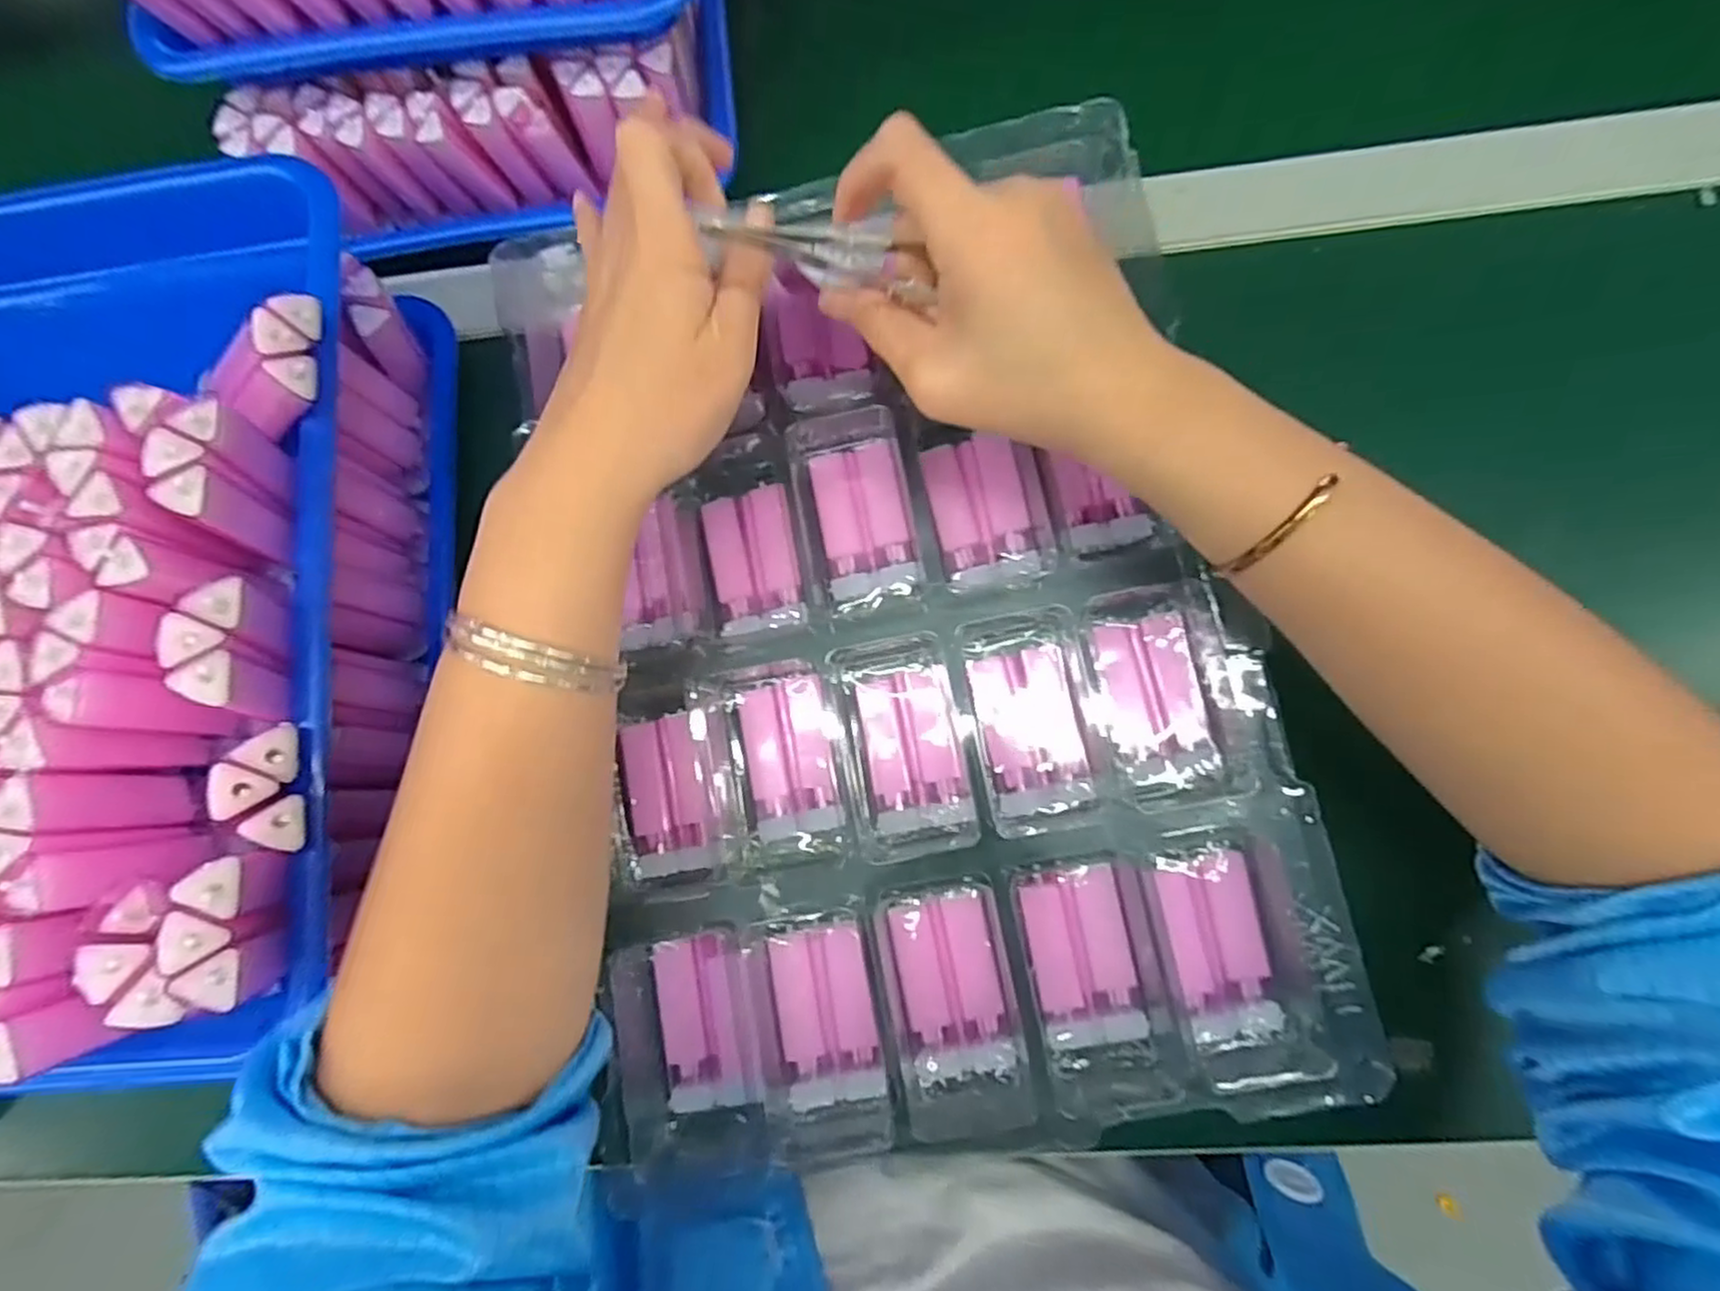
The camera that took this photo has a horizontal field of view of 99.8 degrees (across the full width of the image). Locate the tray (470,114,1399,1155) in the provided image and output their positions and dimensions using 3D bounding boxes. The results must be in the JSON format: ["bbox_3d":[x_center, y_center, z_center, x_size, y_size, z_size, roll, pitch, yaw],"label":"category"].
[{"bbox_3d":[0.012,-0.008,0.309,0.283,0.033,0.402,-13,81,3],"label":"tray"}]

